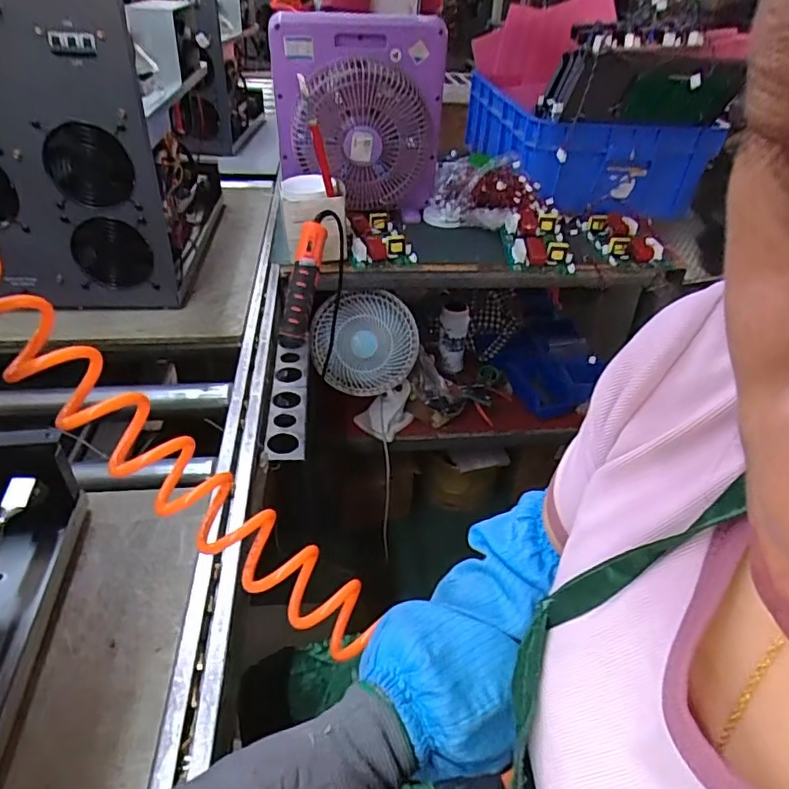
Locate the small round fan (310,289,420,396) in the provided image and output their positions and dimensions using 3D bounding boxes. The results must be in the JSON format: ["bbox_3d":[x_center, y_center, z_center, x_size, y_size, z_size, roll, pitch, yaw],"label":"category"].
[{"bbox_3d":[-0.063,-0.106,1.136,0.217,0.214,0.082,-2,29,-5],"label":"small round fan"}]

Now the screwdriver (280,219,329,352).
[{"bbox_3d":[-0.141,-0.169,0.880,0.029,0.193,0.050,19,15,20],"label":"screwdriver"}]

